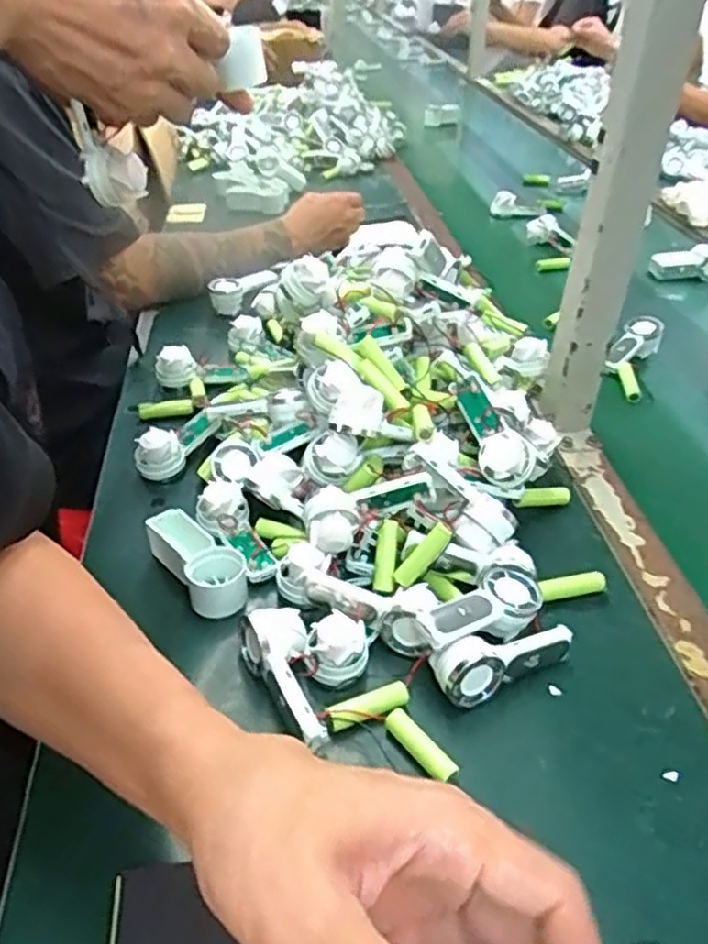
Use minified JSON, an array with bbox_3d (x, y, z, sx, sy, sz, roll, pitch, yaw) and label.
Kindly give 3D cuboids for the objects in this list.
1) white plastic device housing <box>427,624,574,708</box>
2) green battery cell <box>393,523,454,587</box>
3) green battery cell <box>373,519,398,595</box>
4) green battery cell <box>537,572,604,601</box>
[{"bbox_3d":[0.095,0.118,0.447,0.092,0.035,0.028,-9,41,-14],"label":"white plastic device housing"},{"bbox_3d":[0.048,0.057,0.489,0.015,0.049,0.016,27,18,-44],"label":"green battery cell"},{"bbox_3d":[0.022,0.059,0.498,0.013,0.012,0.051,5,74,4],"label":"green battery cell"},{"bbox_3d":[0.157,0.082,0.514,0.045,0.010,0.012,-11,39,3],"label":"green battery cell"}]

